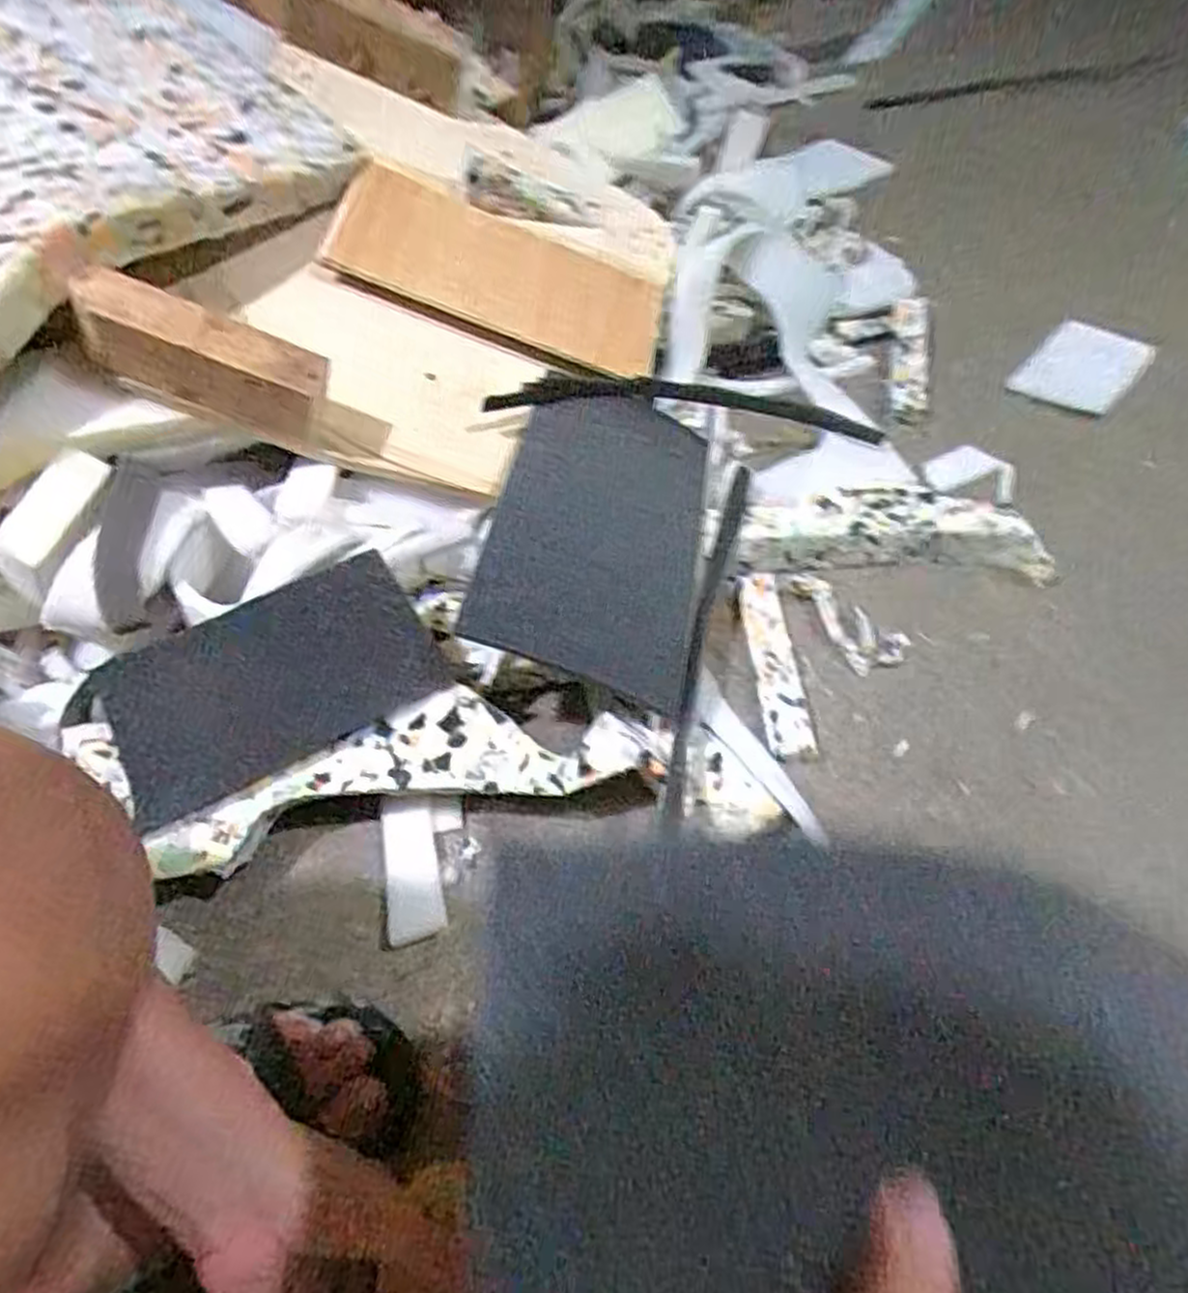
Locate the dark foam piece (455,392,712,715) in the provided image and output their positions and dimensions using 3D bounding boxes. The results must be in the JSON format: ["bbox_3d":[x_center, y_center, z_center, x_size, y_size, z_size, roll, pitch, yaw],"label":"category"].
[{"bbox_3d":[0.003,-0.095,0.655,0.177,0.024,0.261,12,75,1],"label":"dark foam piece"}]

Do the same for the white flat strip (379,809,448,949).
[{"bbox_3d":[-0.130,0.161,0.552,0.042,0.012,0.095,-13,54,-4],"label":"white flat strip"}]

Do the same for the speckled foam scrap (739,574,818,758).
[{"bbox_3d":[0.145,0.010,0.626,0.033,0.017,0.172,-5,54,2],"label":"speckled foam scrap"}]

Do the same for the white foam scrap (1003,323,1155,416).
[{"bbox_3d":[0.513,-0.298,0.808,0.098,0.025,0.131,36,65,26],"label":"white foam scrap"}]

